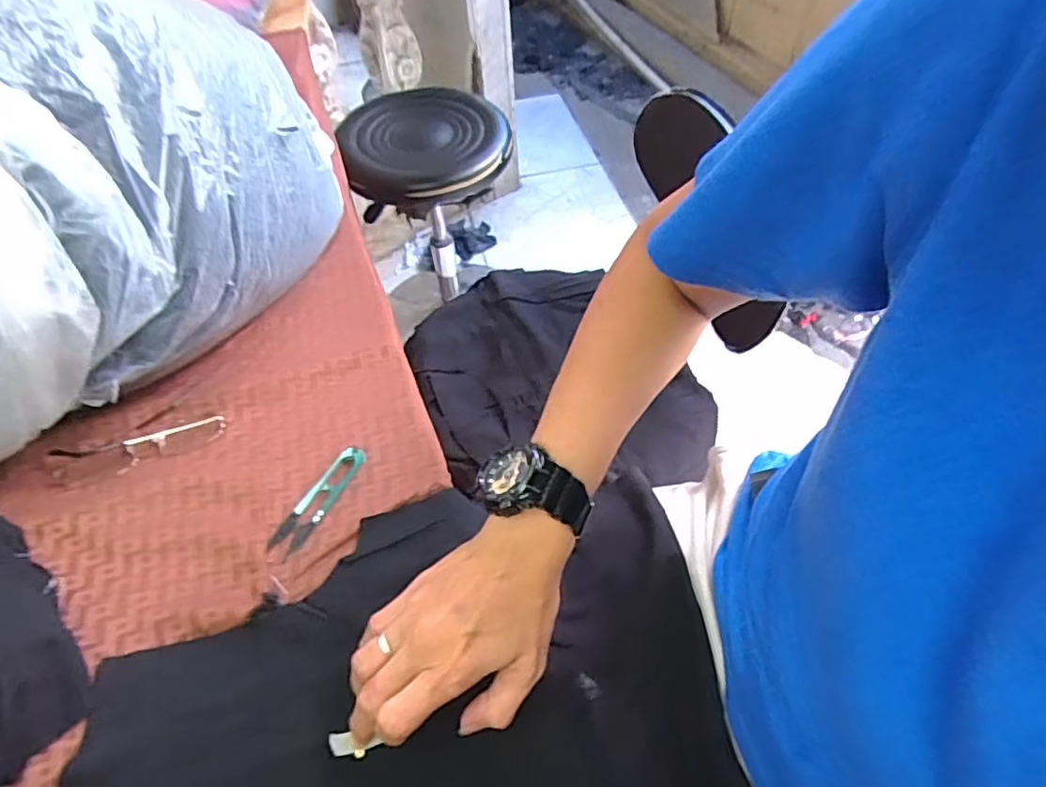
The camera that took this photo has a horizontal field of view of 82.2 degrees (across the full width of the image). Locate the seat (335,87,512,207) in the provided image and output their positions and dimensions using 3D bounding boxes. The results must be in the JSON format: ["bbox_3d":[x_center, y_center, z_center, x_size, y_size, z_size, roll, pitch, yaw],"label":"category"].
[{"bbox_3d":[-0.178,-0.451,1.069,0.281,0.051,0.289,-1,54,2],"label":"seat"}]

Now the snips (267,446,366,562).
[{"bbox_3d":[-0.161,0.082,0.475,0.026,0.007,0.100,23,58,18],"label":"snips"}]

